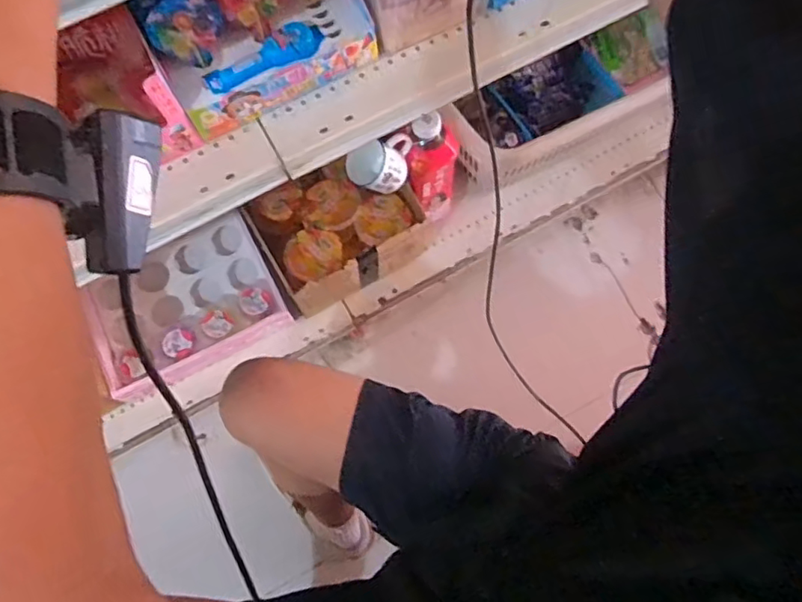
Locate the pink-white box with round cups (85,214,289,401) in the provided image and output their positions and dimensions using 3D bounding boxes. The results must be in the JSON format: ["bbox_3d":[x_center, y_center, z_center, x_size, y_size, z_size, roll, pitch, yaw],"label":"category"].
[{"bbox_3d":[-0.368,0.004,0.980,0.298,0.079,0.229,-27,75,-8],"label":"pink-white box with round cups"}]

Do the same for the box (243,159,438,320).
[{"bbox_3d":[-0.099,-0.129,0.948,0.252,0.116,0.206,-31,75,-9],"label":"box"}]

